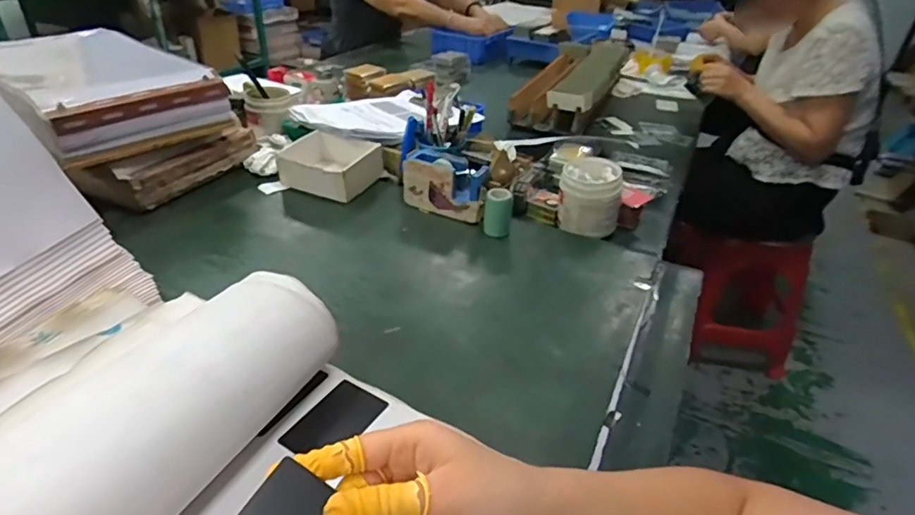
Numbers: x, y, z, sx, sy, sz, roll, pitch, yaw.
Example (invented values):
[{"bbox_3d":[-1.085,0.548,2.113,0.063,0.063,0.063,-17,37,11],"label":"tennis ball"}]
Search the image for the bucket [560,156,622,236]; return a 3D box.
[{"bbox_3d":[0.216,-0.102,0.880,0.100,0.093,0.098,11,34,11],"label":"bucket"}]

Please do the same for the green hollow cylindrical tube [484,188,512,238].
[{"bbox_3d":[0.062,-0.064,0.821,0.039,0.076,0.030,5,34,3],"label":"green hollow cylindrical tube"}]

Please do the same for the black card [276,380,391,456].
[{"bbox_3d":[-0.109,0.145,0.476,0.054,0.007,0.087,25,40,30],"label":"black card"}]

